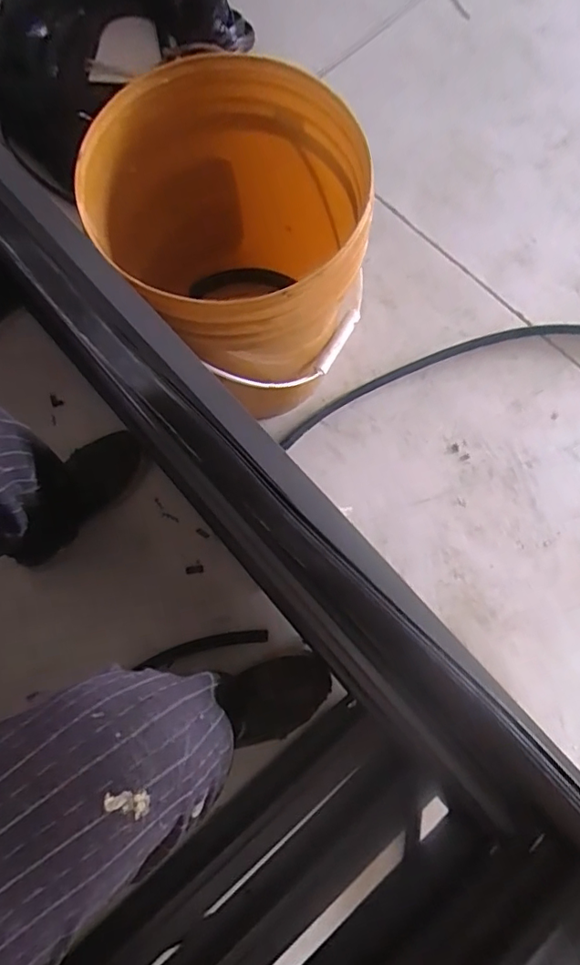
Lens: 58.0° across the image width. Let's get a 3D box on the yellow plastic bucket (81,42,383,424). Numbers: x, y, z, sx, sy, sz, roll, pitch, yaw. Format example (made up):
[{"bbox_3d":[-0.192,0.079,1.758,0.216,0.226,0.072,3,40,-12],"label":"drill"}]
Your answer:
[{"bbox_3d":[-0.072,-0.275,0.710,0.311,0.364,0.318,0,77,-1],"label":"yellow plastic bucket"}]

